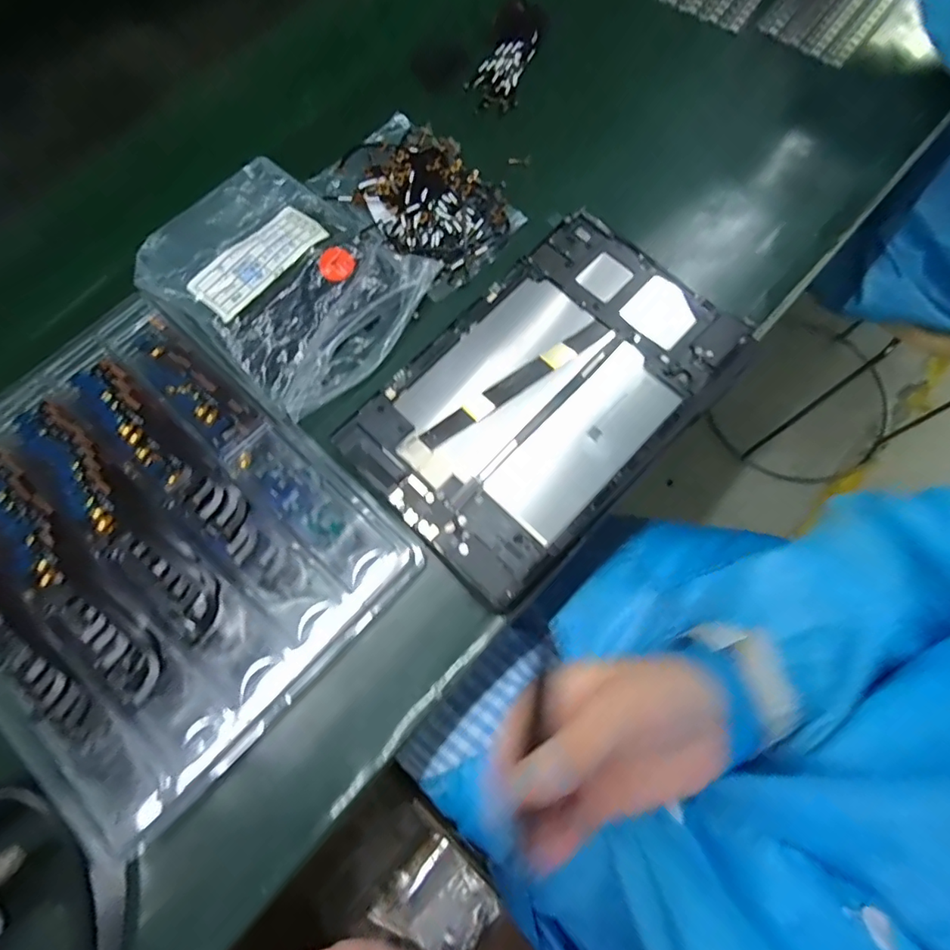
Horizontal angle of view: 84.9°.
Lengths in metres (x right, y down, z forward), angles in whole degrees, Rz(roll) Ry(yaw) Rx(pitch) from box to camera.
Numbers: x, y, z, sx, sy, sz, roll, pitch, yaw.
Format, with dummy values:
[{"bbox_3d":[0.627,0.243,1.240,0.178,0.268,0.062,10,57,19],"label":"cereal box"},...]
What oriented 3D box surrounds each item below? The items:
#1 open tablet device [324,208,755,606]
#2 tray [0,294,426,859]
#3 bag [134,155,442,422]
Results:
[{"bbox_3d":[0.044,-0.054,0.328,0.148,0.007,0.236,42,79,12],"label":"open tablet device"},{"bbox_3d":[-0.202,0.034,0.315,0.274,0.018,0.215,42,78,14],"label":"tray"},{"bbox_3d":[-0.131,-0.138,0.358,0.173,0.025,0.138,36,77,12],"label":"bag"}]

